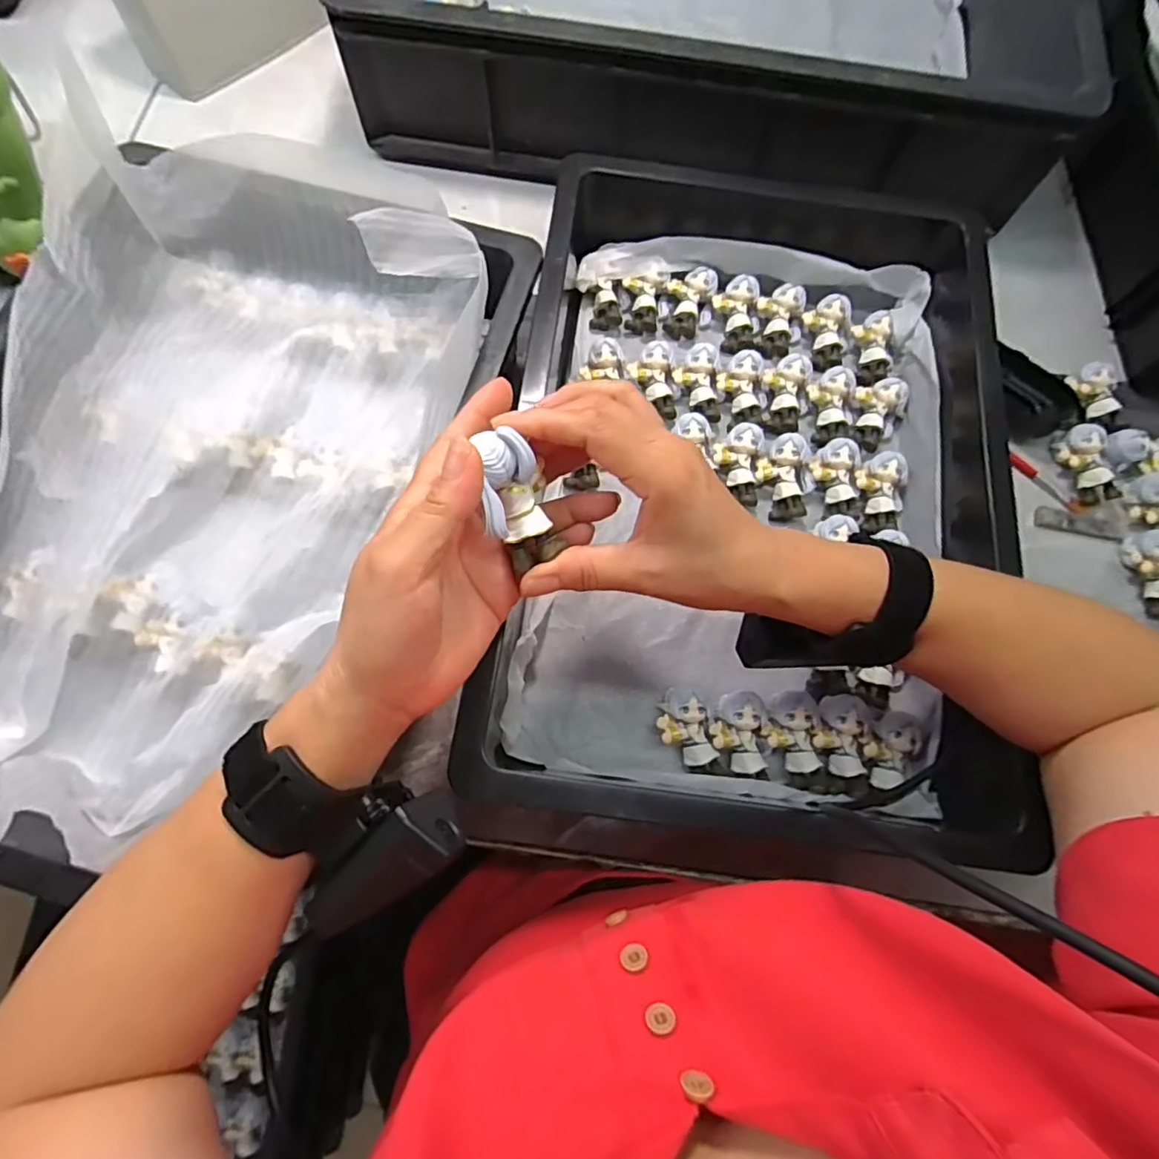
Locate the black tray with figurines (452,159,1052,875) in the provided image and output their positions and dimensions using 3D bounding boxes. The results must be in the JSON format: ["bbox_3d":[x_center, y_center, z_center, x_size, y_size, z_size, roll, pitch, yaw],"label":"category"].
[{"bbox_3d":[0.121,-0.081,0.424,0.312,0.109,0.532,3,73,-1],"label":"black tray with figurines"}]

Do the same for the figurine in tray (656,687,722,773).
[{"bbox_3d":[0.071,0.101,0.394,0.032,0.025,0.056,-18,75,-8],"label":"figurine in tray"}]

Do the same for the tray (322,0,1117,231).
[{"bbox_3d":[0.119,-0.553,0.542,0.583,0.129,0.407,8,73,0],"label":"tray"}]

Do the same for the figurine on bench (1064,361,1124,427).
[{"bbox_3d":[0.423,-0.151,0.483,0.021,0.025,0.057,-9,73,-5],"label":"figurine on bench"}]

